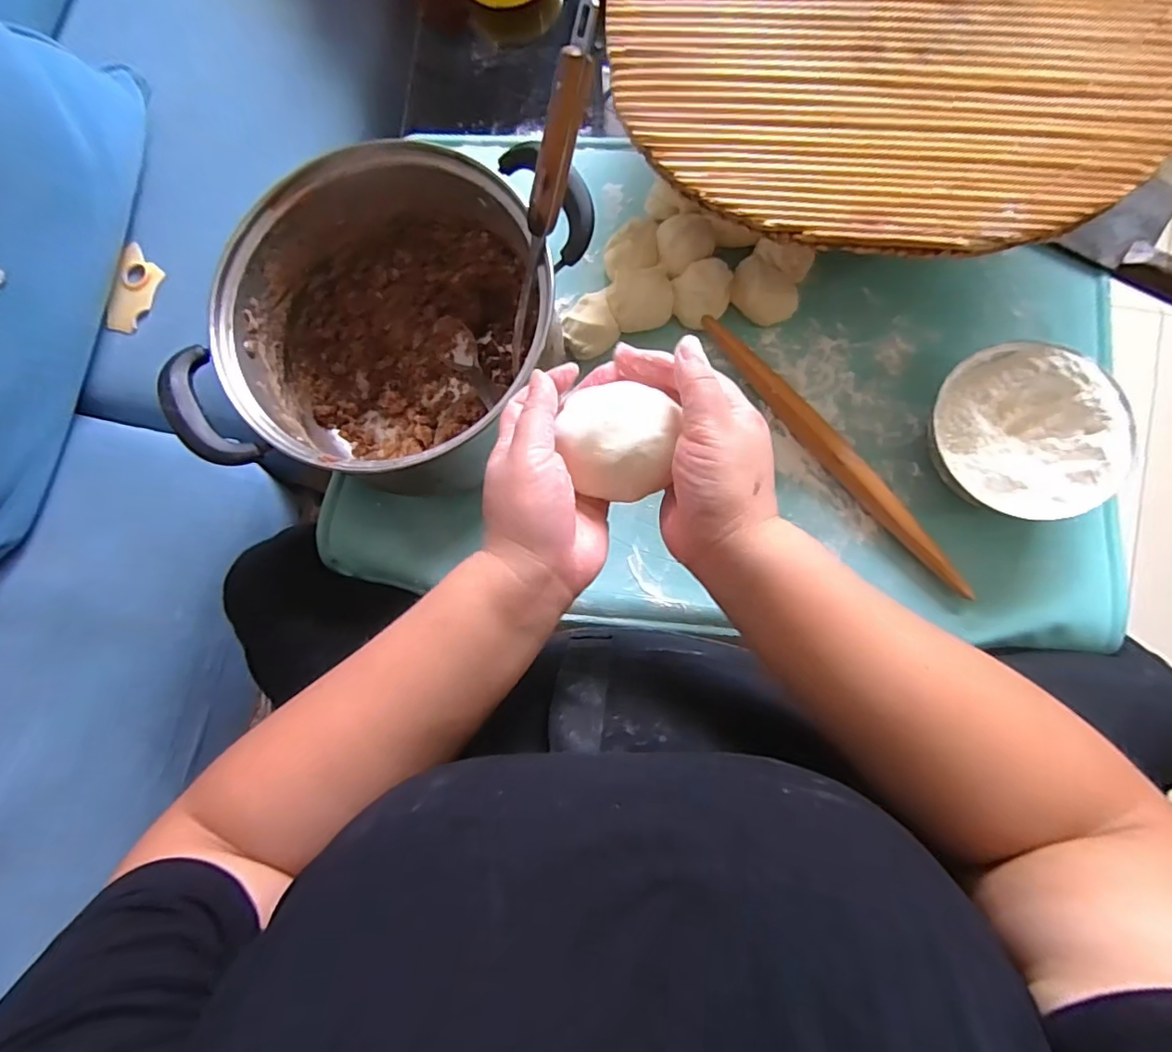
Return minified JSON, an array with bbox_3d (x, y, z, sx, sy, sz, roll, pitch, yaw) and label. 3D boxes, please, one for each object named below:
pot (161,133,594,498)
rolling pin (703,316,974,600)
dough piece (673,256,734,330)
[{"bbox_3d":[-0.146,-0.151,0.474,0.250,0.157,0.260,-1,82,5],"label":"pot"},{"bbox_3d":[0.215,-0.067,0.496,0.021,0.019,0.320,-41,81,-2],"label":"rolling pin"},{"bbox_3d":[0.109,-0.214,0.517,0.053,0.040,0.047,-5,82,4],"label":"dough piece"}]

